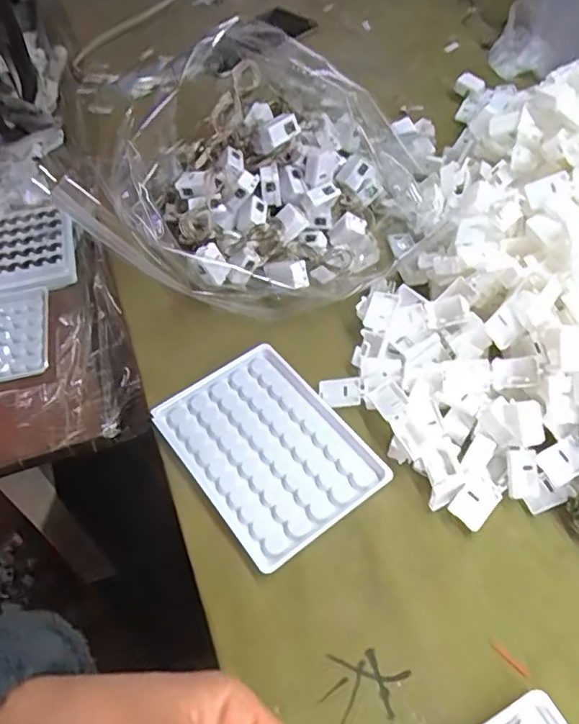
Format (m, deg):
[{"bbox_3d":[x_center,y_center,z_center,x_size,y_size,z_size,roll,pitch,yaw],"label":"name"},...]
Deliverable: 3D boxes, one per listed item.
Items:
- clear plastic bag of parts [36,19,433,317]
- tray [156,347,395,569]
[{"bbox_3d":[-0.010,-0.139,0.427,0.243,0.119,0.190,3,53,4],"label":"clear plastic bag of parts"},{"bbox_3d":[-0.013,0.052,0.353,0.094,0.009,0.127,-32,58,-20],"label":"tray"}]

